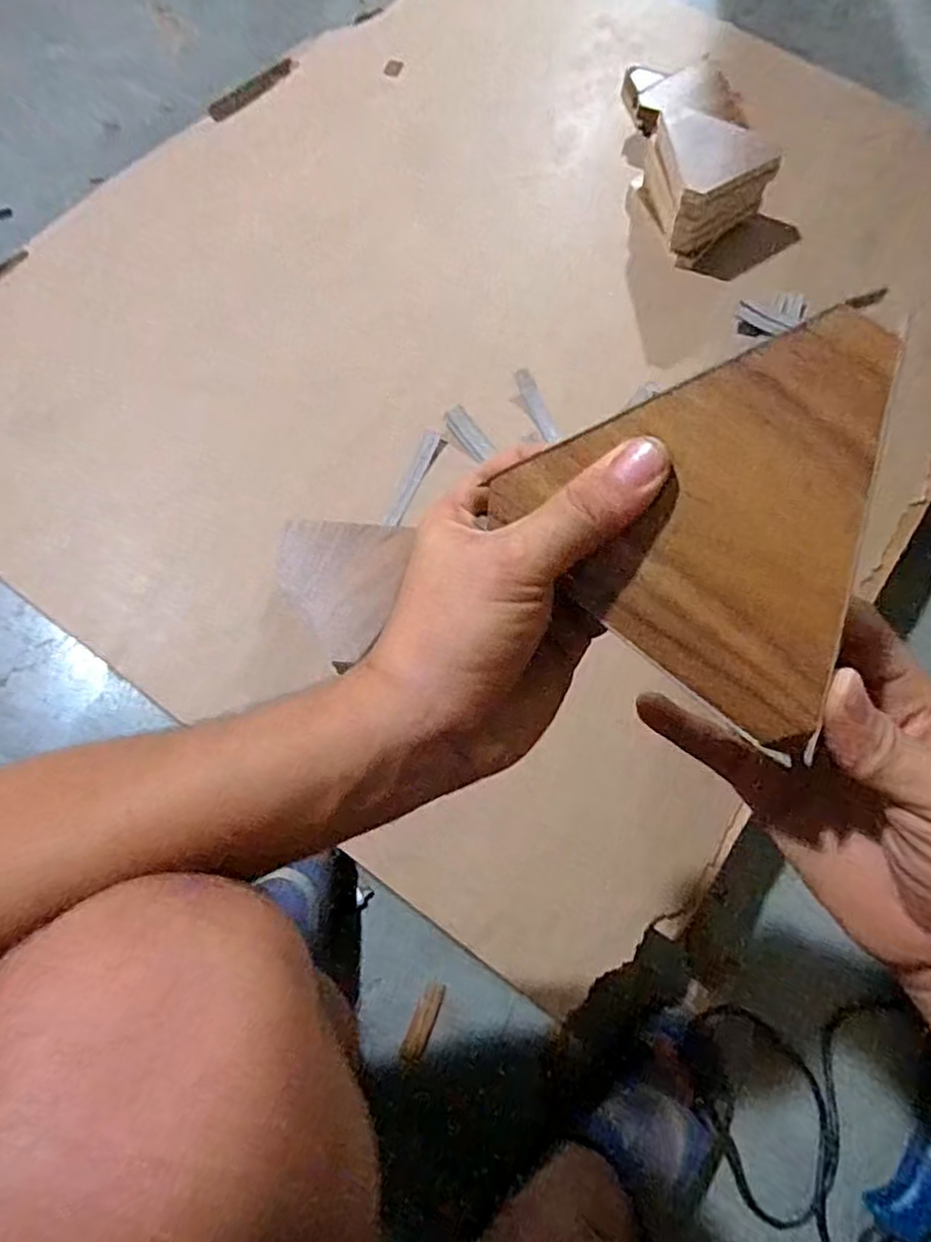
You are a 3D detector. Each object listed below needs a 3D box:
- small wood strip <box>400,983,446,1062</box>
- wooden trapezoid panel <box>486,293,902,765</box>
[{"bbox_3d":[-0.038,0.358,0.605,0.021,0.005,0.062,23,71,5],"label":"small wood strip"},{"bbox_3d":[0.092,-0.019,0.239,0.129,0.005,0.126,-21,92,24],"label":"wooden trapezoid panel"}]

